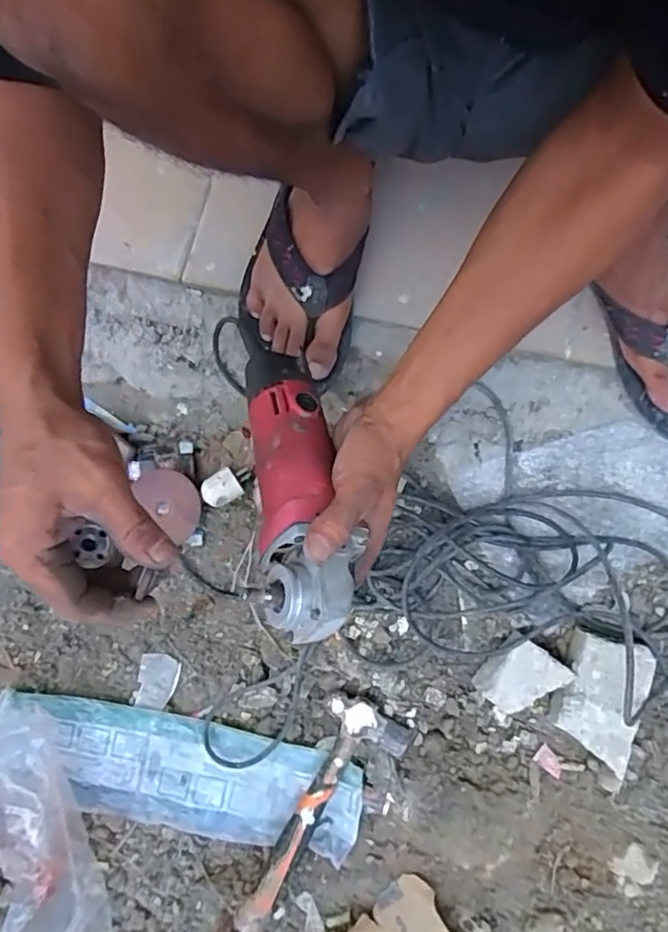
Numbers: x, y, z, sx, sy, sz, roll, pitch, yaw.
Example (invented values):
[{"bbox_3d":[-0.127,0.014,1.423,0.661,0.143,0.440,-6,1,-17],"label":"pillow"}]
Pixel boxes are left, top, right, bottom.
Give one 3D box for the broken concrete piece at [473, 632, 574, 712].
[{"bbox_3d":[0.194,0.223,0.619,0.076,0.058,0.061,-44,81,-8],"label":"broken concrete piece"}]

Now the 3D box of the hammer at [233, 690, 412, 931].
[{"bbox_3d":[-0.017,0.372,0.612,0.091,0.030,0.255,29,80,7],"label":"hammer"}]

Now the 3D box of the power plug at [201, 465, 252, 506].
[{"bbox_3d":[-0.124,0.023,0.672,0.058,0.026,0.035,-35,80,-6],"label":"power plug"}]

